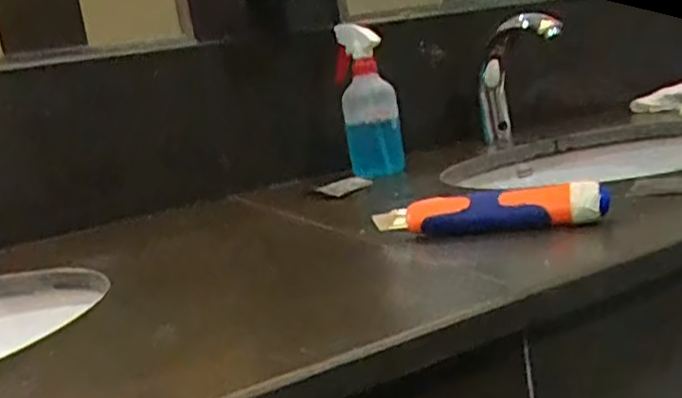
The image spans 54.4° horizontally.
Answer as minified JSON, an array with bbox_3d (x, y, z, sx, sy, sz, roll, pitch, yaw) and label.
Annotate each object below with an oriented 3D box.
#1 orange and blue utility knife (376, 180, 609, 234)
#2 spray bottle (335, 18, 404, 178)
[{"bbox_3d":[0.102,0.007,0.476,0.164,0.028,0.036,-4,11,18],"label":"orange and blue utility knife"},{"bbox_3d":[0.034,-0.119,0.819,0.070,0.183,0.093,-8,10,6],"label":"spray bottle"}]

